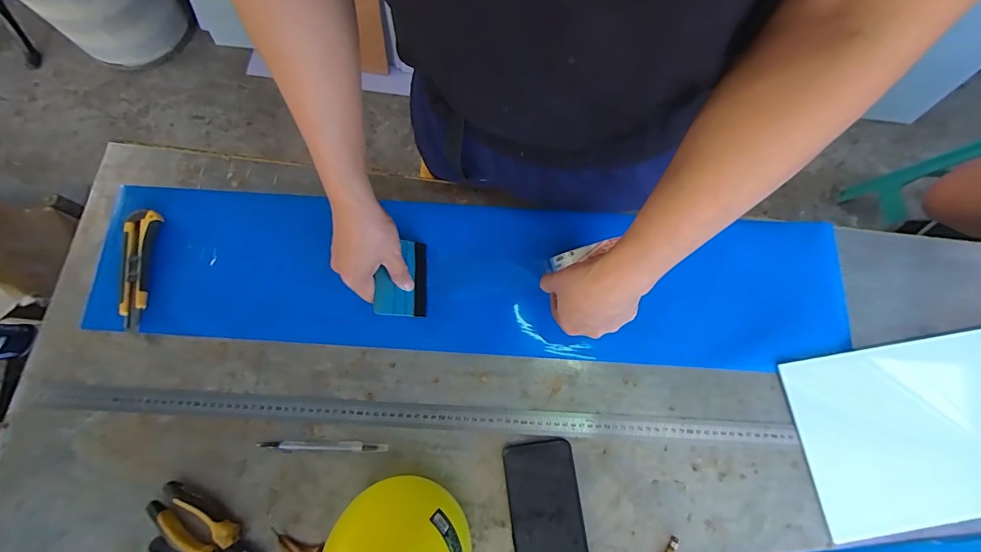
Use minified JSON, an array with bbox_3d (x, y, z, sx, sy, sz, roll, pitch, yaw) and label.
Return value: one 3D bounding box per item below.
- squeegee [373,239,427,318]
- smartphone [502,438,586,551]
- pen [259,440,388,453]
[{"bbox_3d":[-0.110,0.001,0.532,0.068,0.011,0.097,9,74,-36],"label":"squeegee"},{"bbox_3d":[0.063,0.277,0.485,0.079,0.008,0.163,-7,76,-2],"label":"smartphone"},{"bbox_3d":[-0.199,0.202,0.506,0.151,0.005,0.012,1,76,0],"label":"pen"}]

